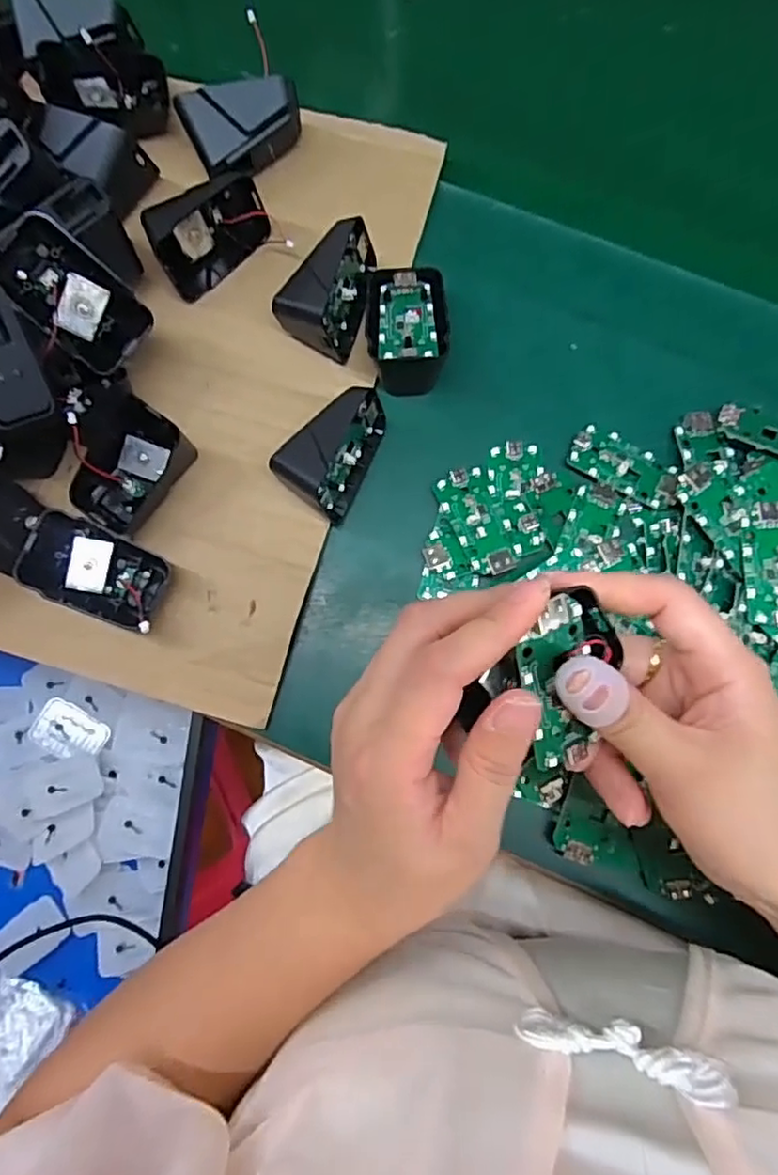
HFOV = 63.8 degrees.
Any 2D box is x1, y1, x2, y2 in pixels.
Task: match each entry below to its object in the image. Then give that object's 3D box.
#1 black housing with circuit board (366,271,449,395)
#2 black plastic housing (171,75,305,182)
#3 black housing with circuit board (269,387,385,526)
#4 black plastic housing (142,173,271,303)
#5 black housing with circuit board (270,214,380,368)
[{"bbox_3d":[0.011,-0.146,0.354,0.044,0.032,0.076,-2,82,3],"label":"black housing with circuit board"},{"bbox_3d":[-0.084,-0.269,0.365,0.064,0.036,0.042,-27,114,-1],"label":"black plastic housing"},{"bbox_3d":[-0.033,-0.077,0.340,0.040,0.045,0.071,25,84,6],"label":"black housing with circuit board"},{"bbox_3d":[-0.101,-0.204,0.360,0.067,0.039,0.043,-24,82,0],"label":"black plastic housing"},{"bbox_3d":[-0.033,-0.172,0.354,0.046,0.040,0.070,21,84,6],"label":"black housing with circuit board"}]

